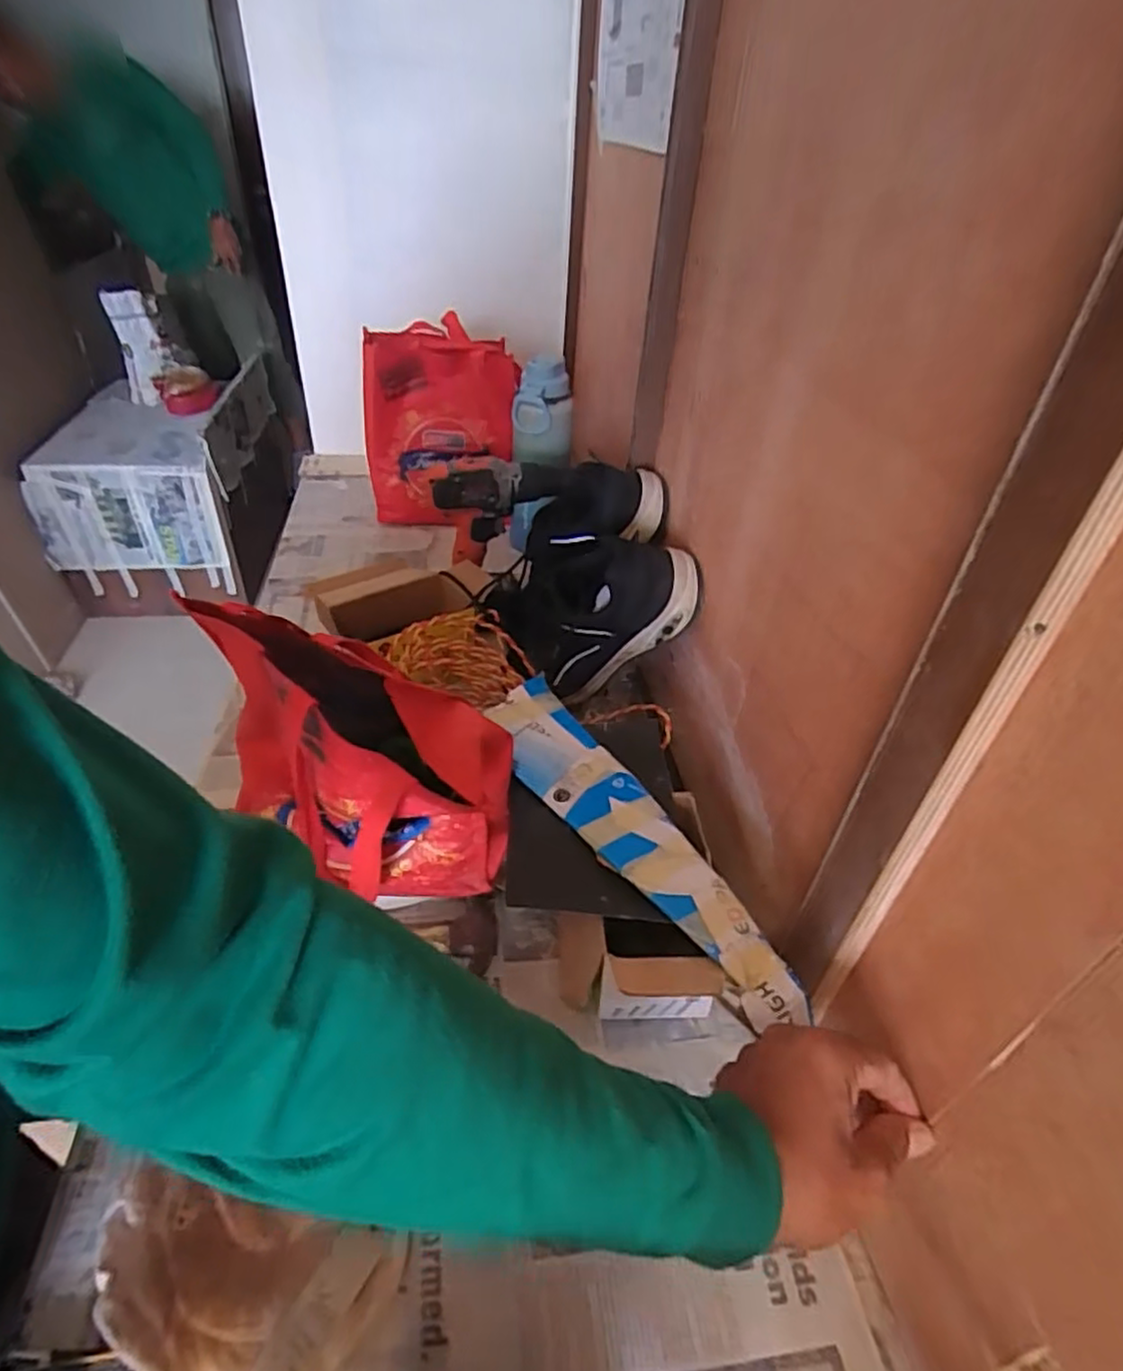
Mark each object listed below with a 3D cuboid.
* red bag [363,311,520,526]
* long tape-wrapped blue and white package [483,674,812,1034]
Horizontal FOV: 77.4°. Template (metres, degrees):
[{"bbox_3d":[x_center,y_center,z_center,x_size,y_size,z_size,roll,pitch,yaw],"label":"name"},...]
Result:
[{"bbox_3d":[-0.186,-0.399,1.117,0.240,0.285,0.122,5,39,1],"label":"red bag"},{"bbox_3d":[0.049,0.115,0.573,0.074,0.010,0.373,-20,45,-27],"label":"long tape-wrapped blue and white package"}]

